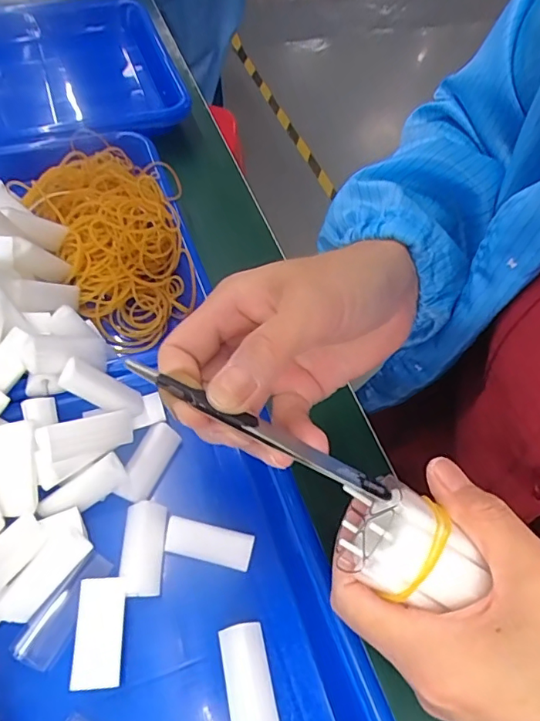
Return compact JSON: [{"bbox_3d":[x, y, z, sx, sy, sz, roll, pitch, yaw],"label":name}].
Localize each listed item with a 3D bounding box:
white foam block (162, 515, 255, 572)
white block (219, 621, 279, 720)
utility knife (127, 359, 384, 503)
[{"bbox_3d":[-0.032,0.095,0.264,0.045,0.011,0.016,12,56,4],"label":"white foam block"},{"bbox_3d":[-0.010,0.149,0.236,0.021,0.009,0.045,-9,57,-10],"label":"white block"},{"bbox_3d":[-0.006,0.026,0.202,0.116,0.005,0.008,26,58,4],"label":"utility knife"}]

